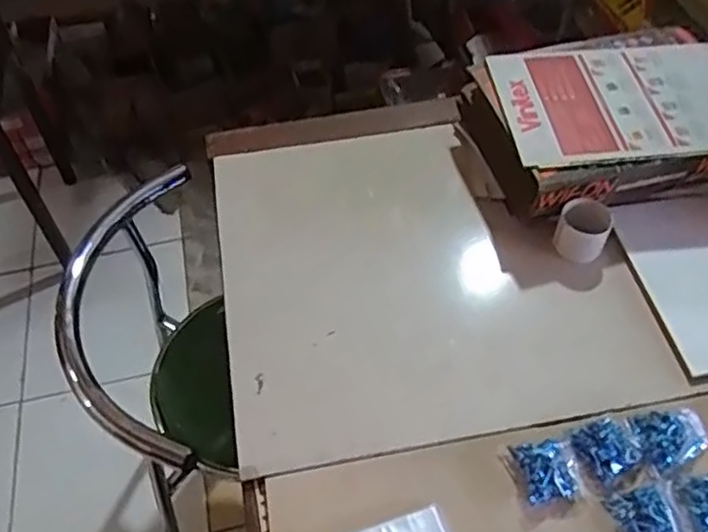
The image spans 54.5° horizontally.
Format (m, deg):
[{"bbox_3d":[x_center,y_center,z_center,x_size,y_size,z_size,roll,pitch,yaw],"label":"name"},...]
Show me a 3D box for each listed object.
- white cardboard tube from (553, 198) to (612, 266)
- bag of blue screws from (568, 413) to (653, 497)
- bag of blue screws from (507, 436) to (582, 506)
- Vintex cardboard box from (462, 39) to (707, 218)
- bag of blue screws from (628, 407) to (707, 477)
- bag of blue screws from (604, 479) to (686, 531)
[{"bbox_3d":[0.278,-0.047,0.832,0.060,0.051,0.061,-1,52,2],"label":"white cardboard tube"},{"bbox_3d":[0.251,0.187,0.685,0.062,0.014,0.065,-16,53,-10],"label":"bag of blue screws"},{"bbox_3d":[0.191,0.200,0.675,0.058,0.020,0.060,-9,52,-4],"label":"bag of blue screws"},{"bbox_3d":[0.346,-0.185,0.901,0.351,0.108,0.232,-10,53,-5],"label":"Vintex cardboard box"},{"bbox_3d":[0.320,0.171,0.691,0.077,0.015,0.060,-20,54,-12],"label":"bag of blue screws"},{"bbox_3d":[0.277,0.237,0.641,0.056,0.021,0.061,-19,54,-11],"label":"bag of blue screws"}]

